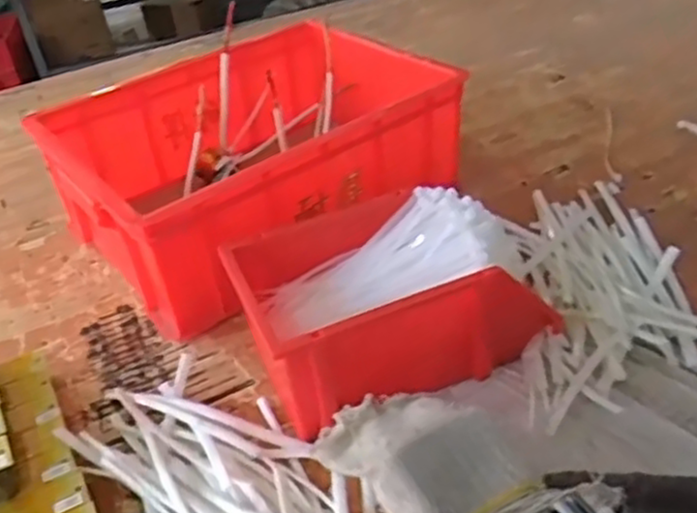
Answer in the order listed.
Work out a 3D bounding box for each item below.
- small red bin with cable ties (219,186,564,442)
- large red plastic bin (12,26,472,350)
[{"bbox_3d":[0.036,0.036,0.617,0.240,0.100,0.154,-17,37,-15],"label":"small red bin with cable ties"},{"bbox_3d":[-0.111,-0.116,0.824,0.403,0.143,0.298,-33,43,-32],"label":"large red plastic bin"}]

